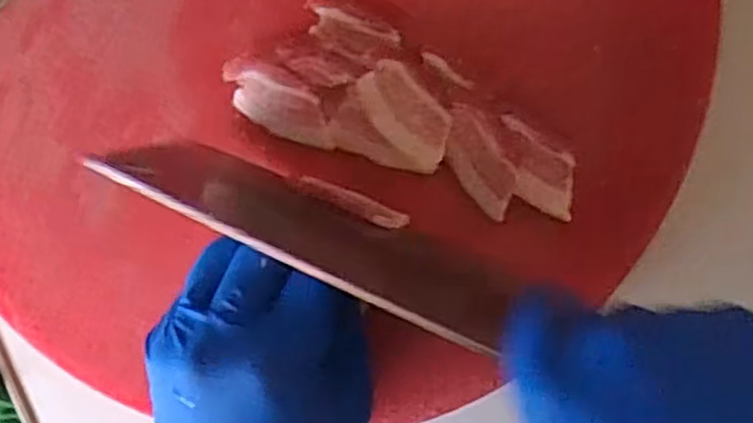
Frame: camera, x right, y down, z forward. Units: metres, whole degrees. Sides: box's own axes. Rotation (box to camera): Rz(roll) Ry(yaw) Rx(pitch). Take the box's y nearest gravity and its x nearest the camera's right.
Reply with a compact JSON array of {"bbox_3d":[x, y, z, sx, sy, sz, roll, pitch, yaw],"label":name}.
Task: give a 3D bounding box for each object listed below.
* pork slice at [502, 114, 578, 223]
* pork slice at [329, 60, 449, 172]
[{"bbox_3d":[0.073,-0.019,0.342,0.047,0.009,0.027,33,99,4],"label":"pork slice"},{"bbox_3d":[0.009,-0.043,0.345,0.051,0.014,0.044,20,98,6],"label":"pork slice"}]

